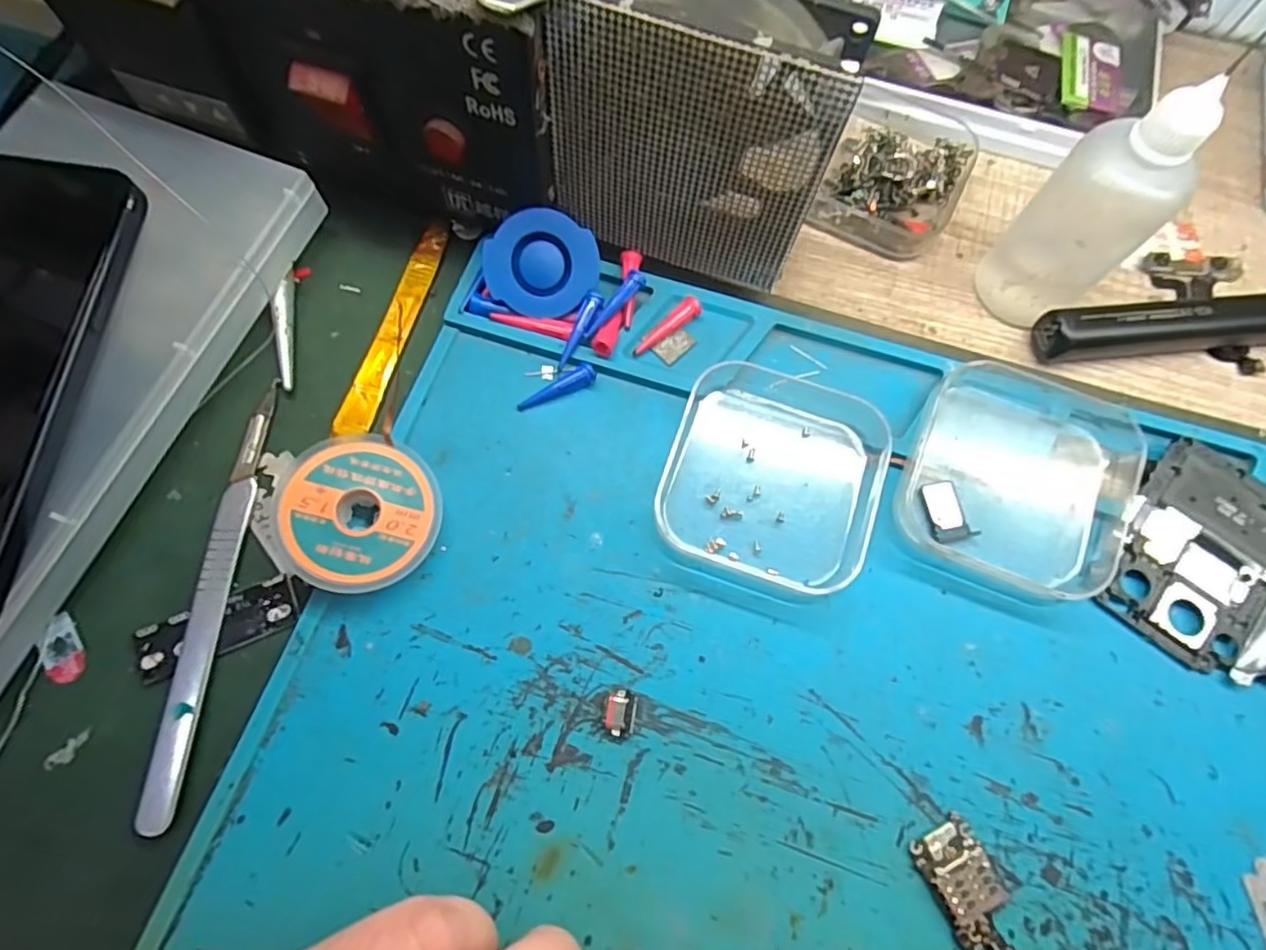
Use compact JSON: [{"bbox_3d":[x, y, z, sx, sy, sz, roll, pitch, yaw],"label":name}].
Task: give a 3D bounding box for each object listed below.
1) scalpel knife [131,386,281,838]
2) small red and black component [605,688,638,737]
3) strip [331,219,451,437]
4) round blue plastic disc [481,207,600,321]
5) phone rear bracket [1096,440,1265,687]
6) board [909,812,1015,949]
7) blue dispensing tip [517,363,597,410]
[{"bbox_3d":[-0.124,0.033,0.188,0.010,0.004,0.127,2,70,0],"label":"scalpel knife"},{"bbox_3d":[-0.003,0.067,0.180,0.008,0.004,0.012,15,71,5],"label":"small red and black component"},{"bbox_3d":[-0.082,-0.052,0.221,0.011,0.004,0.084,19,72,-11],"label":"strip"},{"bbox_3d":[-0.031,-0.070,0.213,0.037,0.004,0.033,16,105,-9],"label":"round blue plastic disc"},{"bbox_3d":[0.196,0.041,0.192,0.098,0.006,0.067,41,75,13],"label":"phone rear bracket"},{"bbox_3d":[0.090,0.114,0.165,0.018,0.005,0.043,-23,72,-9],"label":"board"},{"bbox_3d":[-0.026,-0.029,0.211,0.027,0.005,0.007,-26,73,-9],"label":"blue dispensing tip"}]

